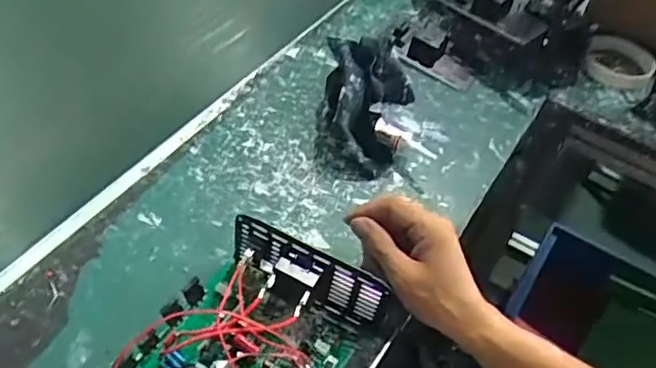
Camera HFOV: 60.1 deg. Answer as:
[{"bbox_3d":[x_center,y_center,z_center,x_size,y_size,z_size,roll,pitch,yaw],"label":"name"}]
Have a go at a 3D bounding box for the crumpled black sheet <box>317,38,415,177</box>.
[{"bbox_3d":[0.040,-0.086,0.584,0.093,0.070,0.157,7,50,0],"label":"crumpled black sheet"}]

